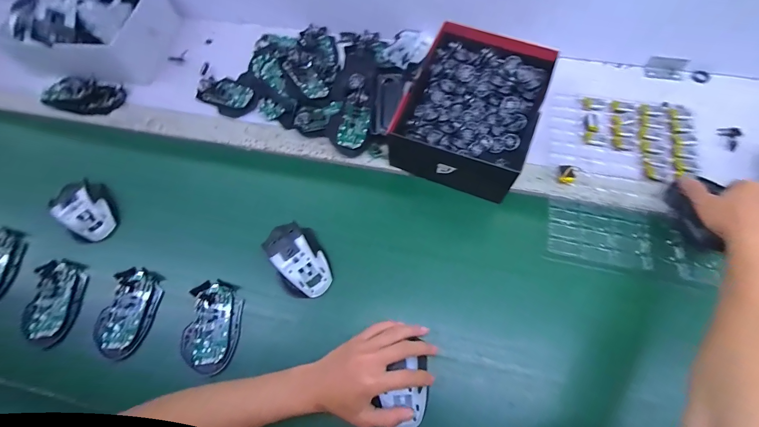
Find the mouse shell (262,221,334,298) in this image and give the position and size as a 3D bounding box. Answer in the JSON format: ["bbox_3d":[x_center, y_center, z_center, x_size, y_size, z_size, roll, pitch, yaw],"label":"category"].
[{"bbox_3d":[-0.112,0.062,0.453,0.068,0.033,0.109,-31,70,-10],"label":"mouse shell"}]

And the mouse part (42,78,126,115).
[{"bbox_3d":[-0.540,-0.214,0.596,0.122,0.030,0.066,8,68,5],"label":"mouse part"}]

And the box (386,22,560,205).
[{"bbox_3d":[0.146,-0.163,0.510,0.198,0.077,0.235,19,69,9],"label":"box"}]

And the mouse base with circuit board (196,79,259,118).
[{"bbox_3d":[-0.271,-0.211,0.591,0.095,0.013,0.069,34,72,15],"label":"mouse base with circuit board"}]

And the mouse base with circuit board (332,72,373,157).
[{"bbox_3d":[-0.041,-0.169,0.544,0.059,0.021,0.143,7,80,5],"label":"mouse base with circuit board"}]

